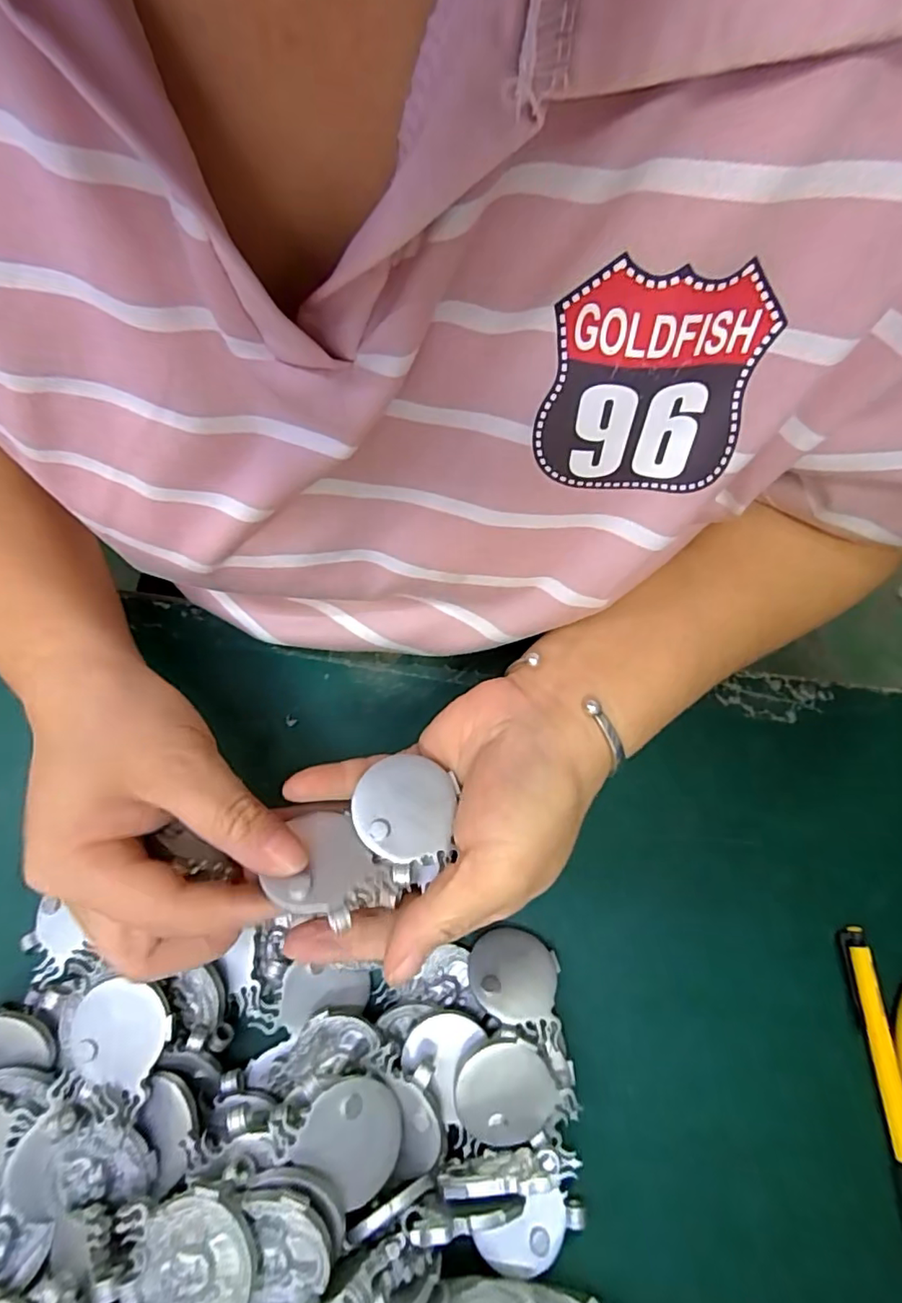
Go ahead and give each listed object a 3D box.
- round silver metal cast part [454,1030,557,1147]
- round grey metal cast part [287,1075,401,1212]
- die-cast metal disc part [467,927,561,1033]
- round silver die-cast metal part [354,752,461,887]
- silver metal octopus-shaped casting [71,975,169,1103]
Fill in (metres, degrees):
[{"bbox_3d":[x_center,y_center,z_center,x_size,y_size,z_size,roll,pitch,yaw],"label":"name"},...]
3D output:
[{"bbox_3d":[0.022,0.178,0.229,0.039,0.009,0.036,0,71,-1],"label":"round silver metal cast part"},{"bbox_3d":[-0.036,0.181,0.214,0.038,0.004,0.034,44,59,-1],"label":"round grey metal cast part"},{"bbox_3d":[0.028,0.143,0.252,0.039,0.004,0.036,12,46,2],"label":"die-cast metal disc part"},{"bbox_3d":[-0.018,0.062,0.214,0.037,0.005,0.043,-5,71,-2],"label":"round silver die-cast metal part"},{"bbox_3d":[-0.136,0.160,0.230,0.039,0.006,0.046,9,71,2],"label":"silver metal octopus-shaped casting"}]

